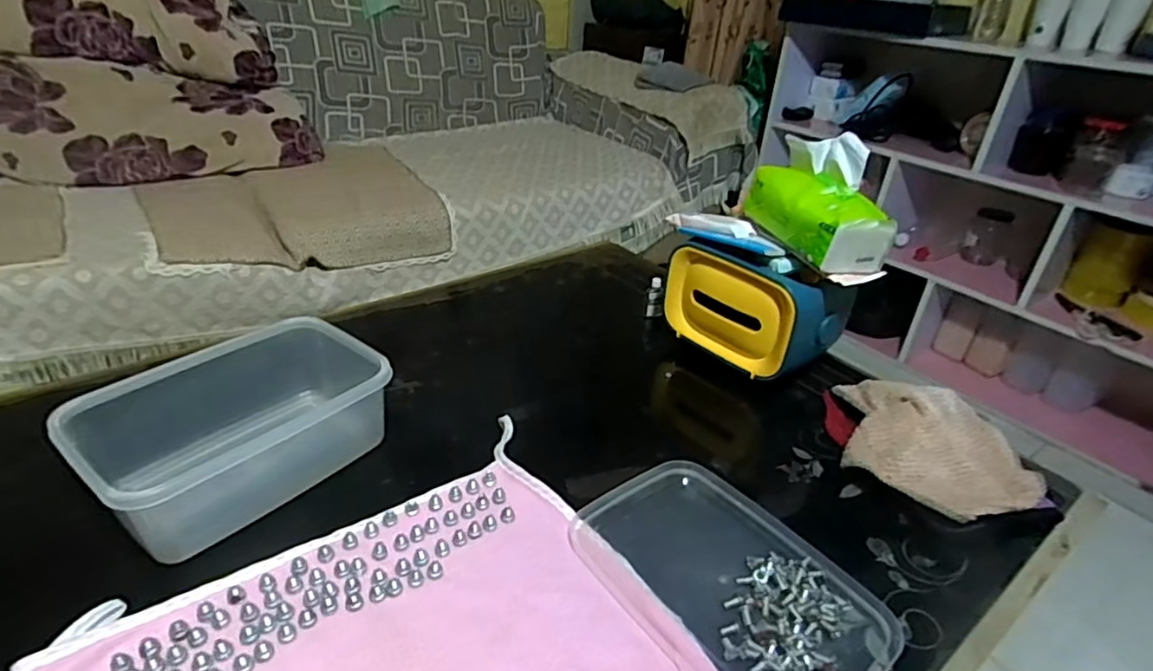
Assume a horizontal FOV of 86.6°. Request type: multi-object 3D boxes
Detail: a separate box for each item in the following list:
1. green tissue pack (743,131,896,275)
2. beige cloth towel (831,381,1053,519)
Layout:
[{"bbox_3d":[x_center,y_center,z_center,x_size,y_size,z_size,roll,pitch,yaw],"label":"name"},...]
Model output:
[{"bbox_3d":[0.285,-0.159,0.717,0.097,0.120,0.159,-7,33,-19],"label":"green tissue pack"},{"bbox_3d":[0.380,0.119,0.656,0.187,0.051,0.207,13,32,14],"label":"beige cloth towel"}]

